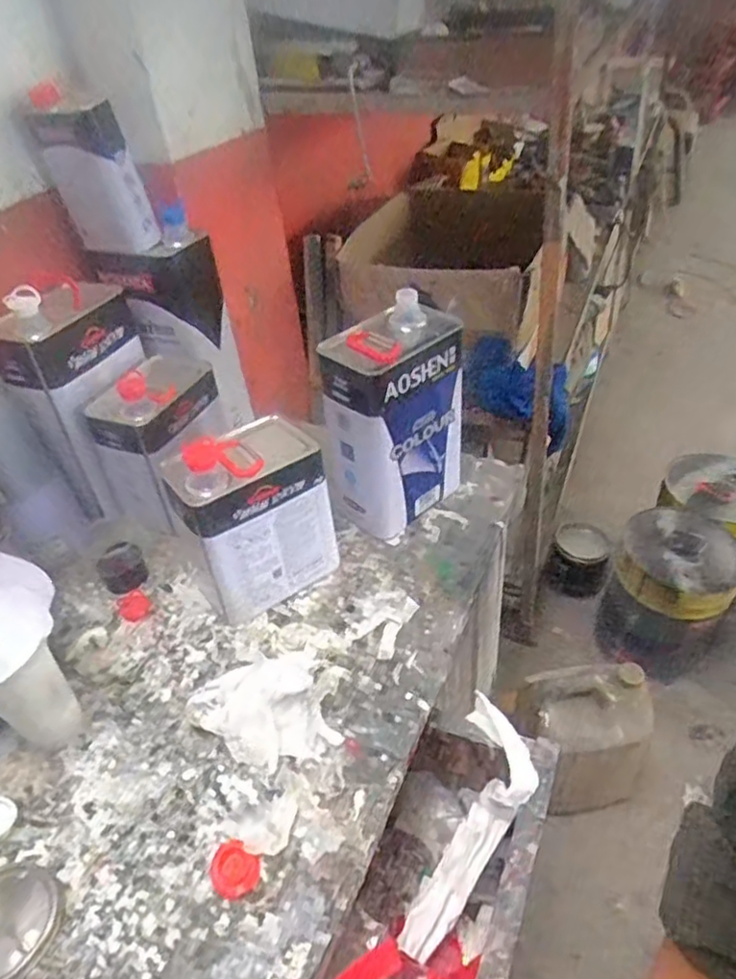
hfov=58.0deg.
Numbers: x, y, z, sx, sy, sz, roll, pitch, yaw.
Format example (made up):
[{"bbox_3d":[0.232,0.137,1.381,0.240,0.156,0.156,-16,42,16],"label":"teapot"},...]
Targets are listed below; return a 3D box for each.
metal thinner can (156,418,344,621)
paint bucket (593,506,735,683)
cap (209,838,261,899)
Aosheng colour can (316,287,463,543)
[{"bbox_3d":[-0.137,0.025,0.793,0.171,0.215,0.114,-30,45,-27],"label":"metal thinner can"},{"bbox_3d":[0.709,0.256,1.572,0.249,0.329,0.266,-3,39,2],"label":"paint bucket"},{"bbox_3d":[-0.116,0.330,0.576,0.043,0.015,0.039,19,45,27],"label":"cap"},{"bbox_3d":[0.042,-0.084,0.871,0.176,0.259,0.094,-33,47,-30],"label":"Aosheng colour can"}]

